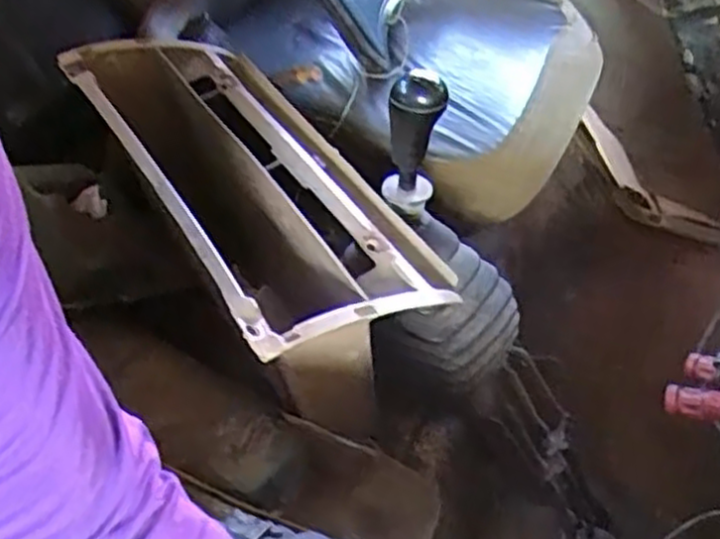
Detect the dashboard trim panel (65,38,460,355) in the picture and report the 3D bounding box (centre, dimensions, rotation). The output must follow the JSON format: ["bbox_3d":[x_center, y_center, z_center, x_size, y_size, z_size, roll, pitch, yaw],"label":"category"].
[{"bbox_3d":[-0.097,-0.074,0.679,0.188,0.114,0.383,-24,49,-24],"label":"dashboard trim panel"}]

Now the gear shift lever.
[{"bbox_3d":[0.080,-0.023,0.665,0.137,0.261,0.118,12,45,12],"label":"gear shift lever"}]

